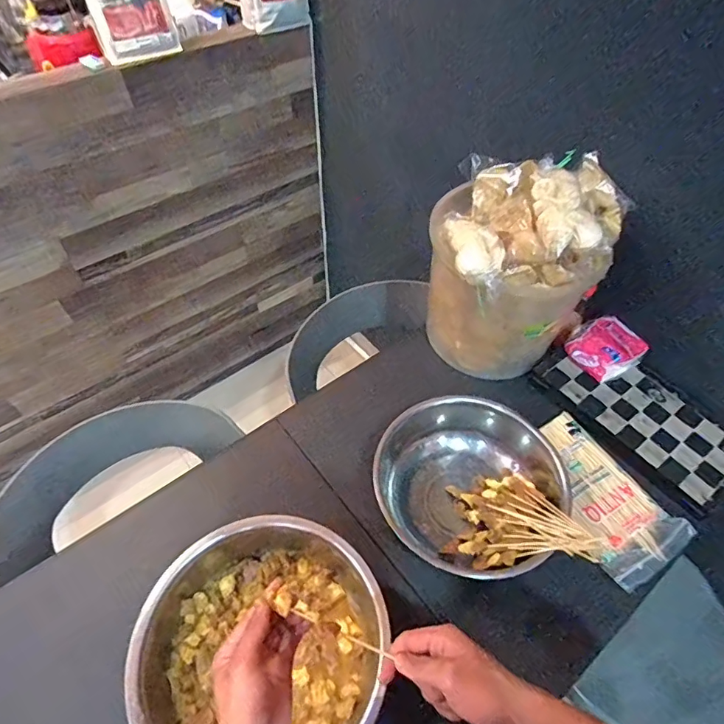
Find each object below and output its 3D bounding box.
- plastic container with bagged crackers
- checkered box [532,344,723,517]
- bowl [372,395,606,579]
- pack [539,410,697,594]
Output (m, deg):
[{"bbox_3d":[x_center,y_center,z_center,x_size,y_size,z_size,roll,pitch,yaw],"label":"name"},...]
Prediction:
[{"bbox_3d":[0.264,-0.150,0.853,0.279,0.333,0.225,-7,53,-7],"label":"plastic container with bagged crackers"},{"bbox_3d":[0.491,0.085,0.879,0.175,0.027,0.339,-30,59,-22],"label":"checkered box"},{"bbox_3d":[0.166,0.198,0.772,0.286,0.139,0.271,1,52,-1],"label":"bowl"},{"bbox_3d":[0.379,0.205,0.790,0.141,0.017,0.264,-23,56,-18],"label":"pack"}]

